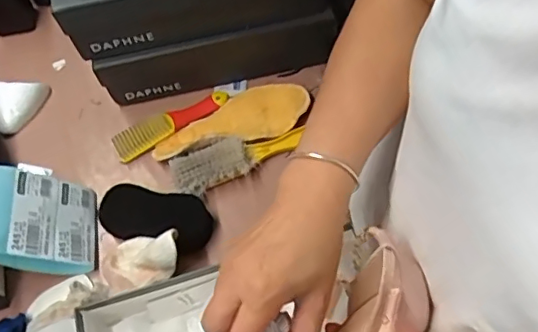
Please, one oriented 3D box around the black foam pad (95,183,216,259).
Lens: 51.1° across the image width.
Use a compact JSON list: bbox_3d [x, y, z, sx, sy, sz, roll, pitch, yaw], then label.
[{"bbox_3d":[-0.135,0.061,0.671,0.131,0.029,0.069,15,66,10],"label":"black foam pad"}]

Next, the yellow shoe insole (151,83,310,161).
[{"bbox_3d":[-0.048,-0.060,0.725,0.201,0.022,0.076,-15,64,-4],"label":"yellow shoe insole"}]

